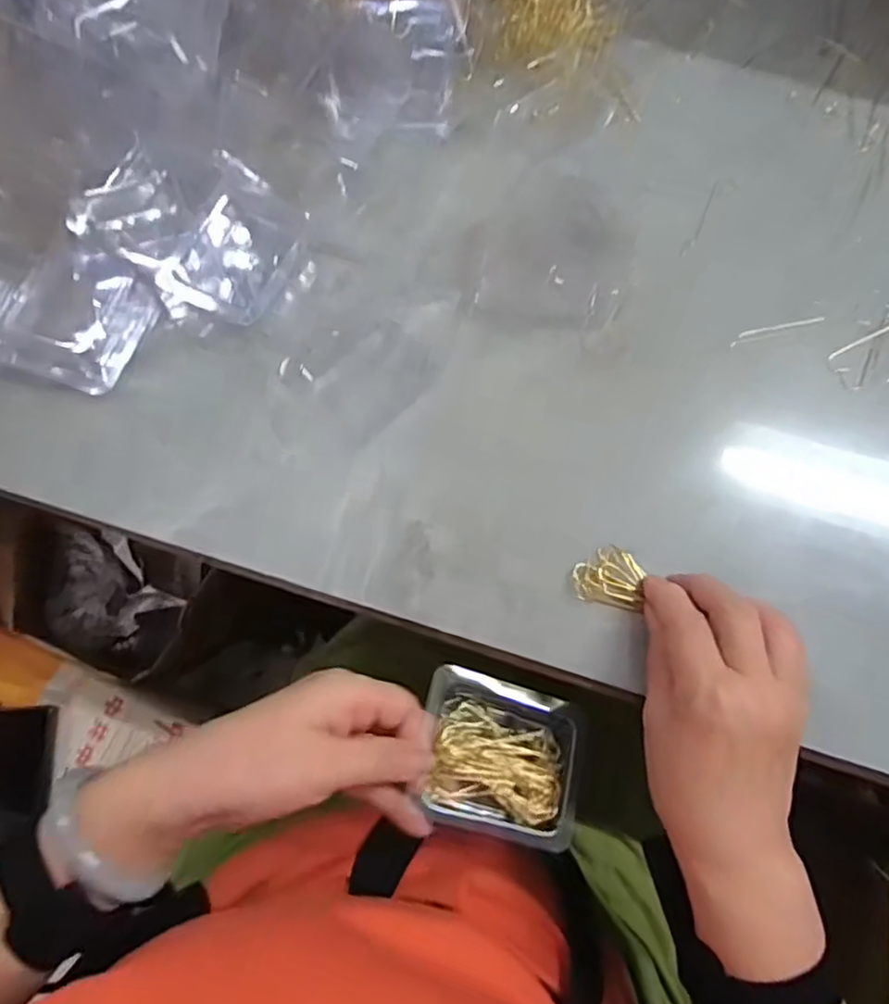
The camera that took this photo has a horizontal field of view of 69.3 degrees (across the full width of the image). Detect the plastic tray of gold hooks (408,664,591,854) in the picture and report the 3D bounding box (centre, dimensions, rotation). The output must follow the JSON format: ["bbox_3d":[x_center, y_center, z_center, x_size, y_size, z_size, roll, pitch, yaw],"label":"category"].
[{"bbox_3d":[0.032,0.137,0.349,0.087,0.032,0.076,12,76,2],"label":"plastic tray of gold hooks"}]

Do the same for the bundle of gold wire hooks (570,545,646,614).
[{"bbox_3d":[0.091,0.041,0.357,0.037,0.007,0.033,13,76,2],"label":"bundle of gold wire hooks"}]

